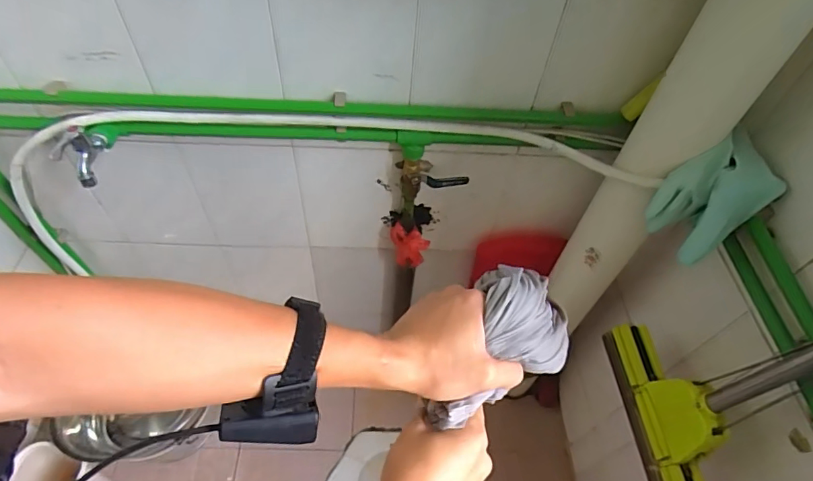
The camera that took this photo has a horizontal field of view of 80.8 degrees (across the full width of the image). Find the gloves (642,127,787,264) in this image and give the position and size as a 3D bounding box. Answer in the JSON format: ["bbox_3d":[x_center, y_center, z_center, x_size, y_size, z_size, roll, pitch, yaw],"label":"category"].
[{"bbox_3d":[0.407,-0.053,0.650,0.110,0.125,0.102,-25,59,-22],"label":"gloves"}]

